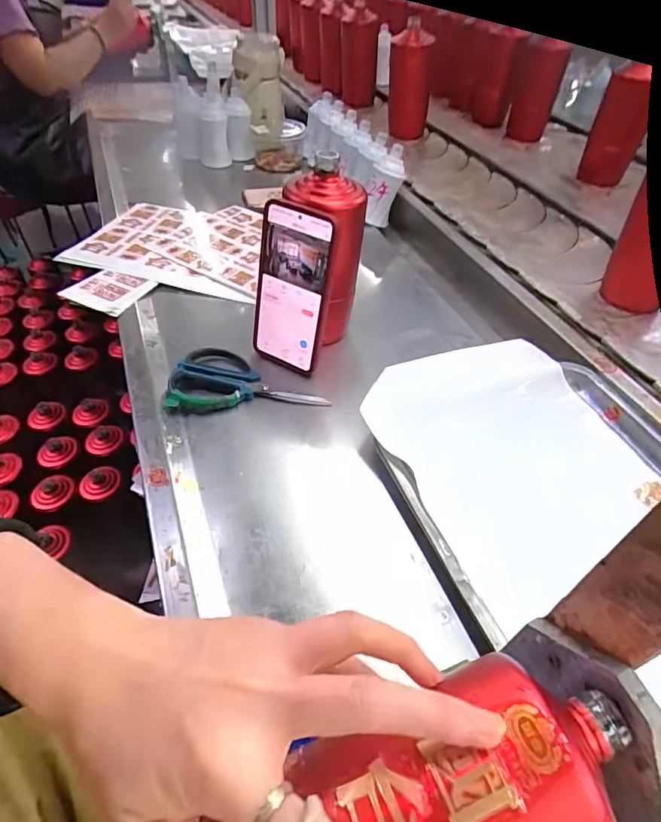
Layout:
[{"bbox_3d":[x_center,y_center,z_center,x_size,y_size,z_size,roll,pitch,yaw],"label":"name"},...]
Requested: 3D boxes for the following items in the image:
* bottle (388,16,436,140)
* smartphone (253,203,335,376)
[{"bbox_3d":[0.168,-0.705,1.038,0.091,0.194,0.095,7,47,5],"label":"bottle"},{"bbox_3d":[-0.043,-0.122,0.501,0.083,0.165,0.013,27,36,21],"label":"smartphone"}]

